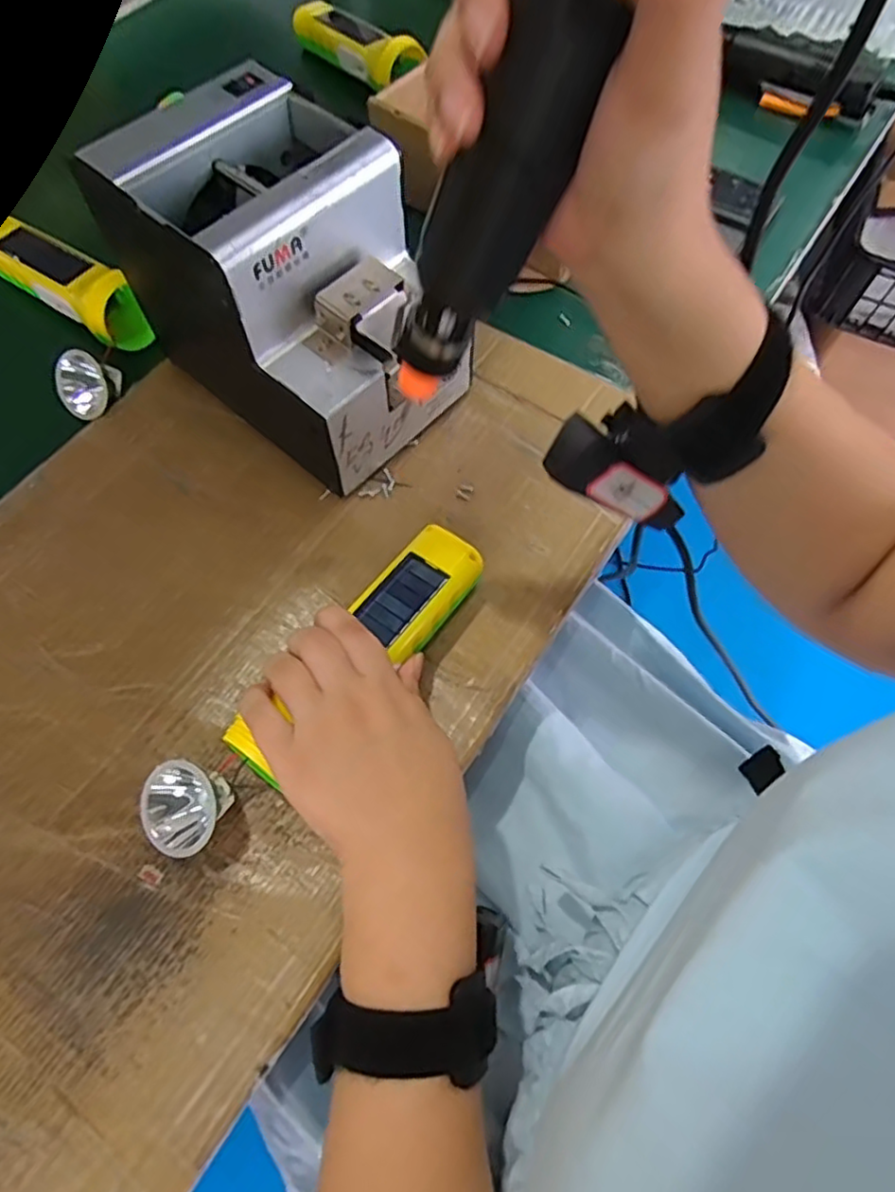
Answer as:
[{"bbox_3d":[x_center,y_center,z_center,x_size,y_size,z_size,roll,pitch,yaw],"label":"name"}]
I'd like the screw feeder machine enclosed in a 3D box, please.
[{"bbox_3d":[-0.091,-0.186,0.397,0.181,0.144,0.120,39,70,15],"label":"screw feeder machine"}]

